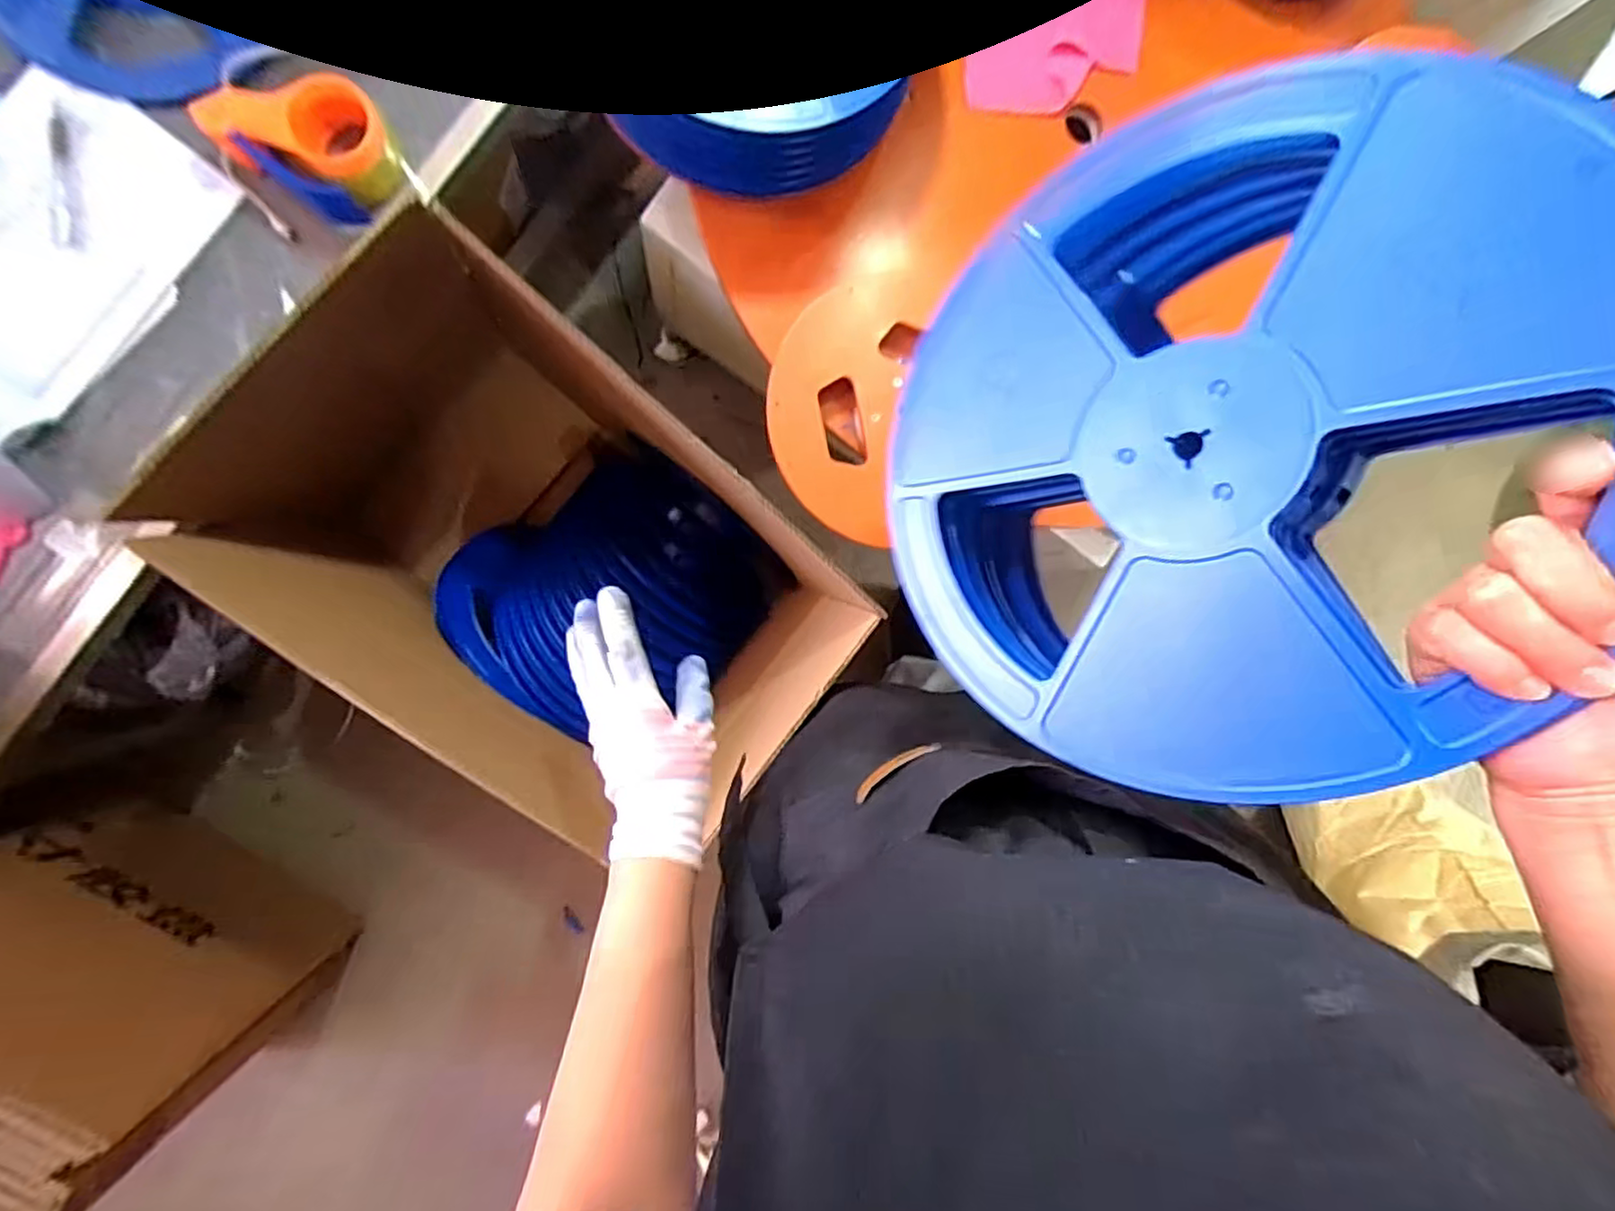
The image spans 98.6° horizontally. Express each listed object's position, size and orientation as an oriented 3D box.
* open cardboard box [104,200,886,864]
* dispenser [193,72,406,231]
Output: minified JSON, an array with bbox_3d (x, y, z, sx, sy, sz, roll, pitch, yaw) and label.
[{"bbox_3d":[-0.312,-0.067,0.864,0.652,0.520,0.377,39,86,-9],"label":"open cardboard box"},{"bbox_3d":[-0.480,-0.452,0.679,0.137,0.084,0.114,25,89,-10],"label":"dispenser"}]

